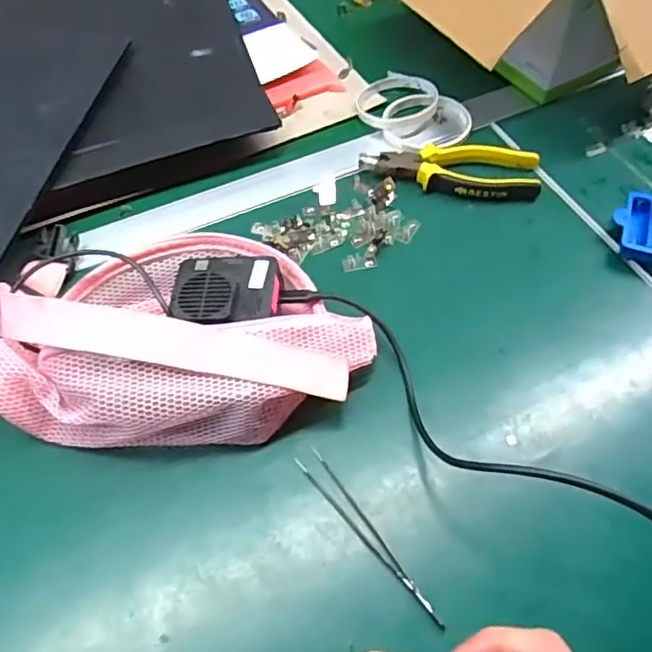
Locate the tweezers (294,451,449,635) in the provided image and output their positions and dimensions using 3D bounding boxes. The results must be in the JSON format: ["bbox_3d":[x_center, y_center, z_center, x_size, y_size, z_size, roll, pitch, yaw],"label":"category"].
[{"bbox_3d":[0.027,0.131,0.374,0.016,0.010,0.134,-34,62,-18],"label":"tweezers"}]

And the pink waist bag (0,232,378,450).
[{"bbox_3d":[-0.152,0.022,0.413,0.358,0.079,0.179,-19,58,-9],"label":"pink waist bag"}]

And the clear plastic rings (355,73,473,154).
[{"bbox_3d":[0.085,-0.214,0.589,0.123,0.019,0.091,37,66,23],"label":"clear plastic rings"}]

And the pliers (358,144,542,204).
[{"bbox_3d":[0.114,-0.138,0.537,0.160,0.023,0.049,0,57,2],"label":"pliers"}]

